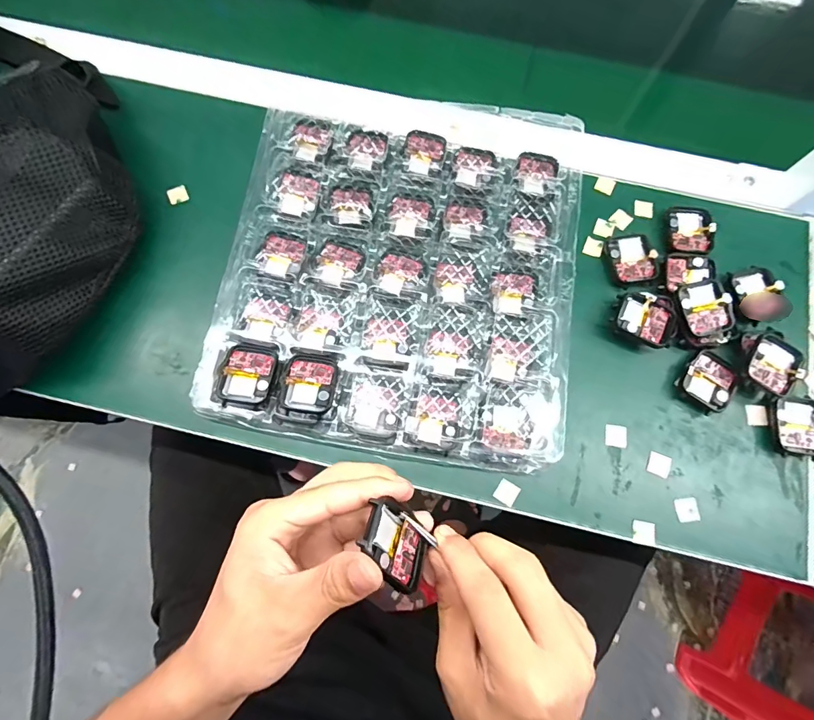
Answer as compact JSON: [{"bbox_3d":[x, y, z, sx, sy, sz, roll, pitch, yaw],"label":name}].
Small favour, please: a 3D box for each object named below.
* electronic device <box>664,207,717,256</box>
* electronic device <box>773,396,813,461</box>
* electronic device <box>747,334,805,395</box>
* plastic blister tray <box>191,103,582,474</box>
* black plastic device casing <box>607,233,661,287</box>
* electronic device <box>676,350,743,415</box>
[{"bbox_3d":[0.240,-0.109,0.357,0.037,0.008,0.045,8,76,1],"label":"electronic device"},{"bbox_3d":[0.298,0.051,0.321,0.037,0.012,0.045,3,76,0],"label":"electronic device"},{"bbox_3d":[0.280,0.005,0.323,0.037,0.014,0.042,32,78,7],"label":"electronic device"},{"bbox_3d":[-0.005,-0.076,0.339,0.261,0.032,0.285,9,76,1],"label":"plastic blister tray"},{"bbox_3d":[0.190,-0.085,0.355,0.036,0.011,0.044,-7,76,-3],"label":"black plastic device casing"},{"bbox_3d":[0.234,0.016,0.324,0.038,0.012,0.041,40,79,8],"label":"electronic device"}]

